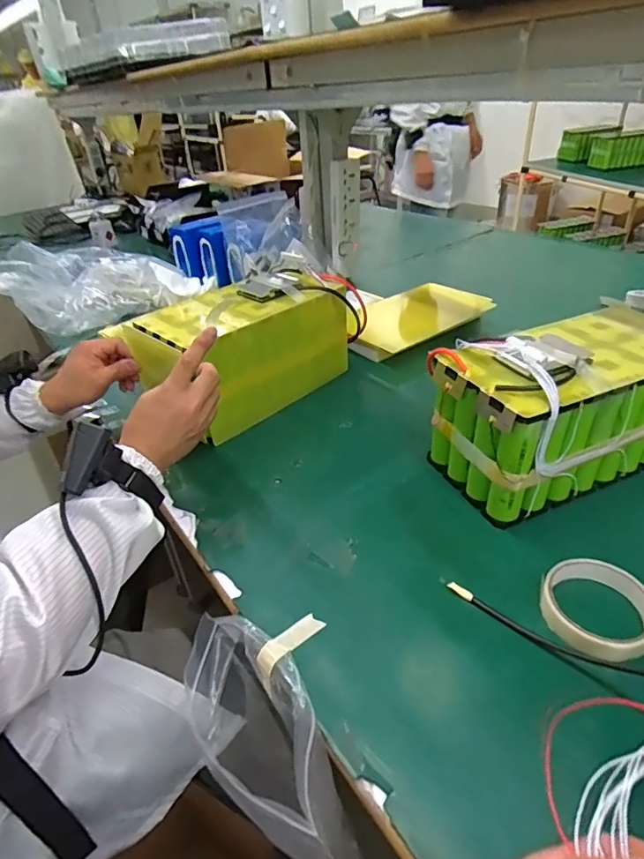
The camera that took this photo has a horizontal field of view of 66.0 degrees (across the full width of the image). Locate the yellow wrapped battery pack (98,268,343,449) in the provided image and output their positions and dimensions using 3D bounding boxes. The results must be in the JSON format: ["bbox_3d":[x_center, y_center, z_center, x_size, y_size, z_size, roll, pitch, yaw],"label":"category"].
[{"bbox_3d":[-0.109,-0.124,0.741,0.134,0.156,0.279,27,47,37],"label":"yellow wrapped battery pack"}]

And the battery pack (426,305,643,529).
[{"bbox_3d":[0.276,-0.029,0.560,0.274,0.156,0.138,-17,38,-16],"label":"battery pack"}]

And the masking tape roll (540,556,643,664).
[{"bbox_3d":[0.236,0.152,0.424,0.074,0.029,0.087,-32,44,-31],"label":"masking tape roll"}]

